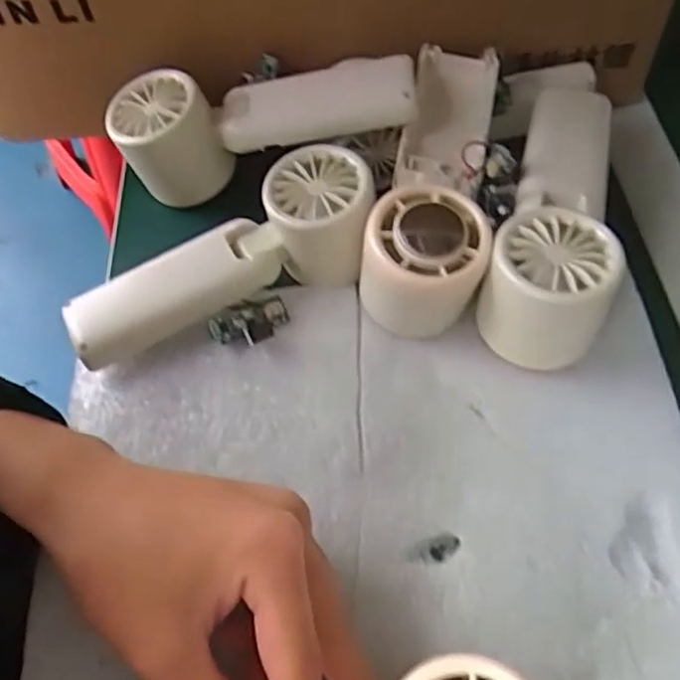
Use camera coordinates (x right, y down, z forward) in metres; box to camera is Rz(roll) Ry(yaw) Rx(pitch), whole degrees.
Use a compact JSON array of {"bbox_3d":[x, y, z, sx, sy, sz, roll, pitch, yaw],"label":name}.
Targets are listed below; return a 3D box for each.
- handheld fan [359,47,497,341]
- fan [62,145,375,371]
[{"bbox_3d":[0.051,-0.078,0.350,0.058,0.058,0.165,11,57,9],"label":"handheld fan"},{"bbox_3d":[-0.060,-0.043,0.337,0.158,0.050,0.056,-19,57,-11],"label":"fan"}]

